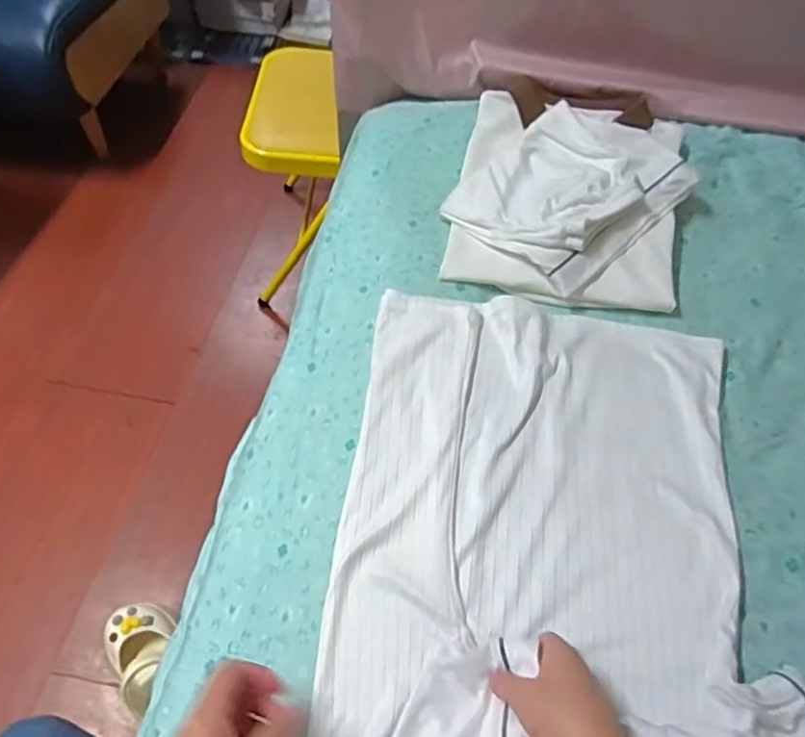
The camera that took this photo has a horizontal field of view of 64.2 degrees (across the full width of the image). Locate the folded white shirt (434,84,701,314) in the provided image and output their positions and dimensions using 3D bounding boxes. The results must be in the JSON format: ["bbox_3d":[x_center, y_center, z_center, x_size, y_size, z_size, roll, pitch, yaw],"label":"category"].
[{"bbox_3d":[0.210,-0.233,0.804,0.276,0.050,0.344,13,55,8],"label":"folded white shirt"}]

